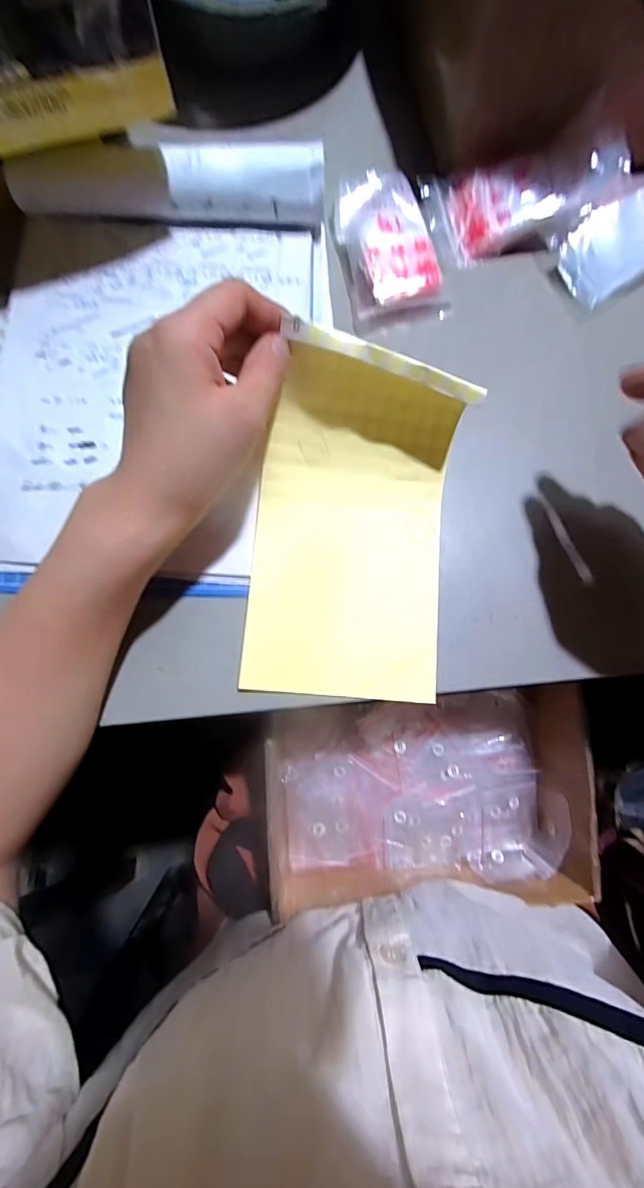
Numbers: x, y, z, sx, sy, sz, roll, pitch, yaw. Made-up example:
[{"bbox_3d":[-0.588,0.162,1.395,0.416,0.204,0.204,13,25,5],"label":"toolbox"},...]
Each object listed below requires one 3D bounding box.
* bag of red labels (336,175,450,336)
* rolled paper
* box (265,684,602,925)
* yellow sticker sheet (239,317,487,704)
[{"bbox_3d":[0.046,-0.261,0.331,0.068,0.020,0.117,-17,82,-5],"label":"bag of red labels"},{"bbox_3d":[-0.105,-0.287,0.310,0.209,0.039,0.033,-1,81,-3],"label":"rolled paper"},{"bbox_3d":[0.084,0.170,0.365,0.245,0.072,0.163,-4,79,-2],"label":"box"},{"bbox_3d":[0.021,-0.037,0.269,0.123,0.078,0.196,6,81,-2],"label":"yellow sticker sheet"}]

